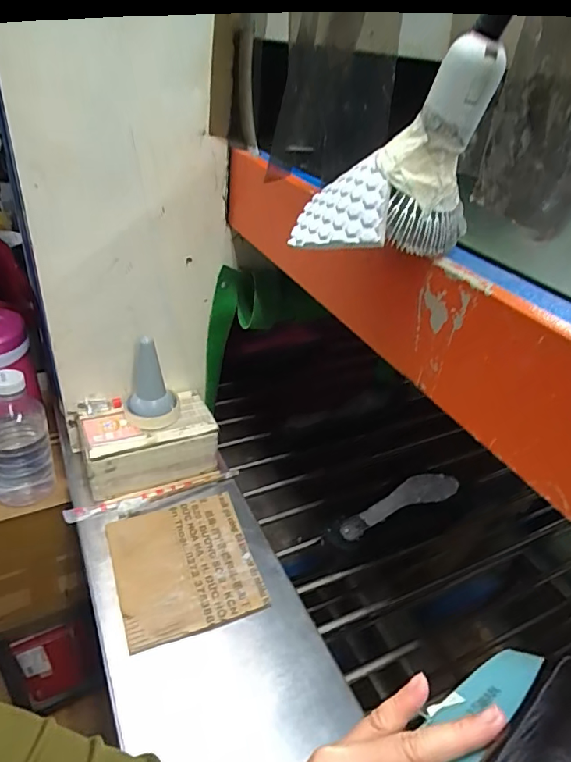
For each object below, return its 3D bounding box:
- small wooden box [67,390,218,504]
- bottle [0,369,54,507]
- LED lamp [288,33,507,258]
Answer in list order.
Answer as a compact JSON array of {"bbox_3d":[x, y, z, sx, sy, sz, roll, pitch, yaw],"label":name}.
[{"bbox_3d":[-0.220,0.096,0.766,0.205,0.090,0.127,-8,37,-23],"label":"small wooden box"},{"bbox_3d":[-0.426,0.088,0.771,0.091,0.222,0.074,-18,41,-33],"label":"bottle"},{"bbox_3d":[0.072,-0.152,0.333,0.117,0.123,0.071,16,34,12],"label":"LED lamp"}]

